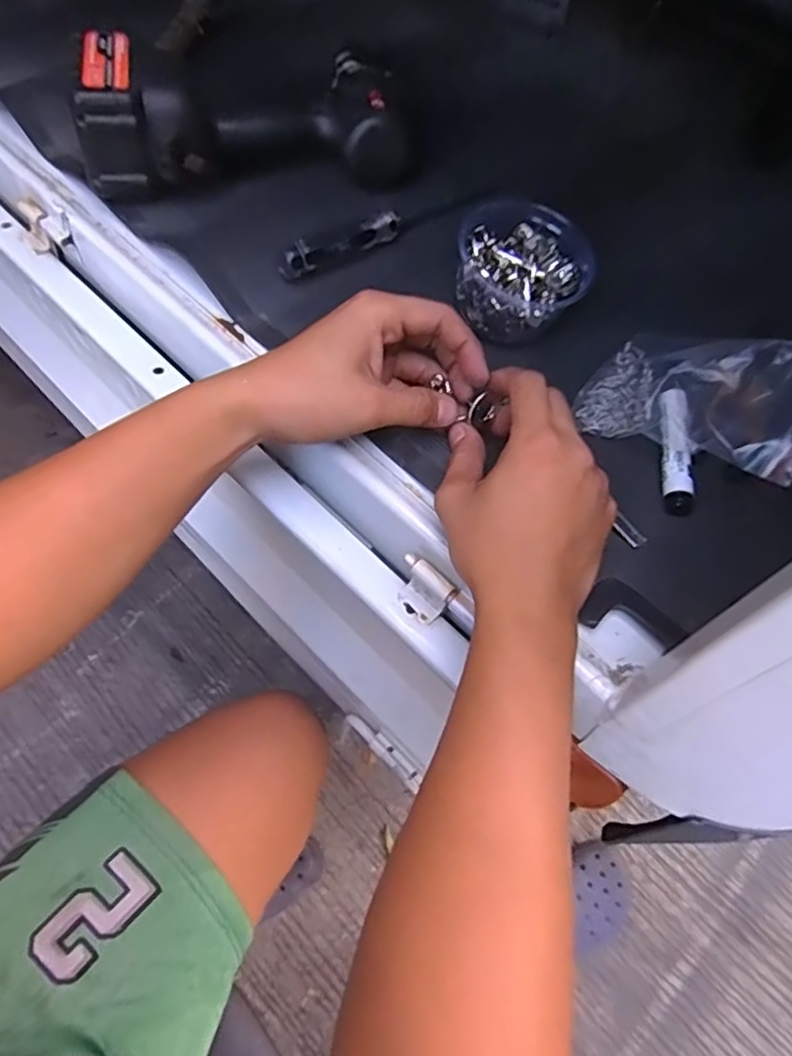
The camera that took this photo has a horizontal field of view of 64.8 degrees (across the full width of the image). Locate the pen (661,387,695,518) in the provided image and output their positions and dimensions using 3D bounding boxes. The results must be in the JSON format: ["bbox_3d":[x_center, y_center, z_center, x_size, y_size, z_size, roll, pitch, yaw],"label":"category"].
[{"bbox_3d":[0.183,-0.051,0.411,0.018,0.023,0.088,11,54,-1],"label":"pen"}]

